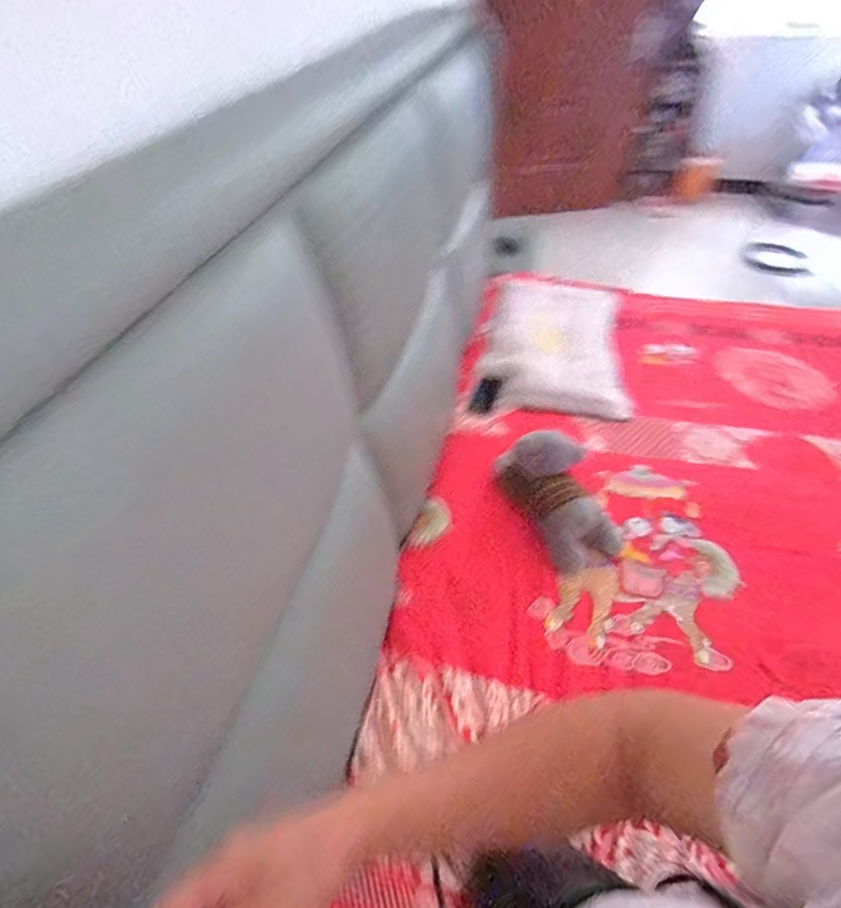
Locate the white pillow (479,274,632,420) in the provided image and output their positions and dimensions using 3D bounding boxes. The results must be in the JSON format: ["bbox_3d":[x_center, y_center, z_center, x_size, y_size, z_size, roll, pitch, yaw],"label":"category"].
[{"bbox_3d":[0.407,-0.364,1.538,0.399,0.097,0.628,8,46,10],"label":"white pillow"}]

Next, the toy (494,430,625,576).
[{"bbox_3d":[0.296,0.085,1.063,0.169,0.140,0.253,-24,49,-20],"label":"toy"}]

